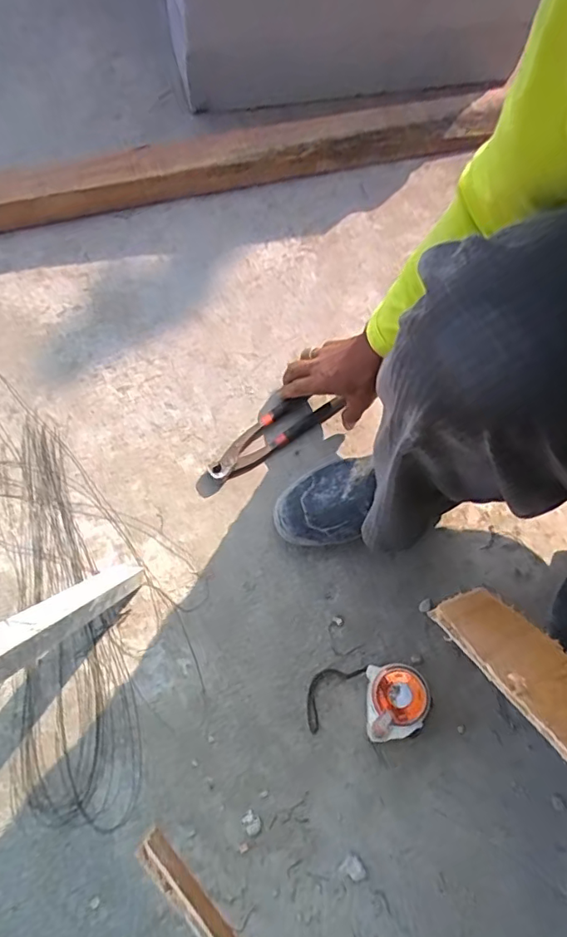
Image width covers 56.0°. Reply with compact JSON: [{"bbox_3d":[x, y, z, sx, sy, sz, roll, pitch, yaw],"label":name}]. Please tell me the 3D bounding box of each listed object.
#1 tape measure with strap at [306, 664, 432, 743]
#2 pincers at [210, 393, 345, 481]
[{"bbox_3d":[0.091,0.251,0.575,0.126,0.034,0.072,2,69,-1],"label":"tape measure with strap"},{"bbox_3d":[-0.014,-0.048,0.690,0.192,0.021,0.049,-32,73,-16],"label":"pincers"}]

